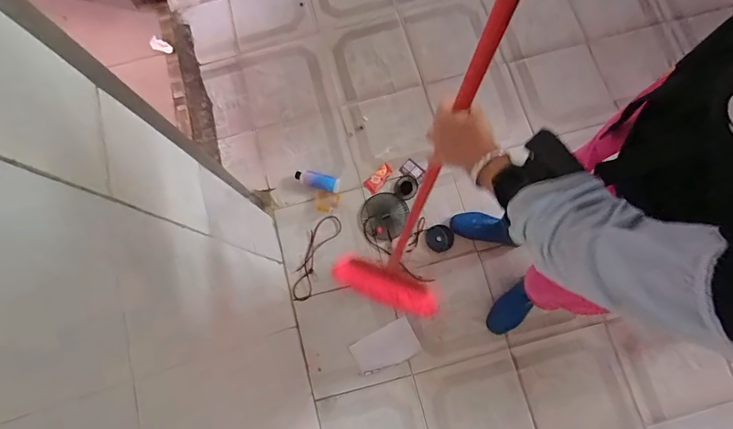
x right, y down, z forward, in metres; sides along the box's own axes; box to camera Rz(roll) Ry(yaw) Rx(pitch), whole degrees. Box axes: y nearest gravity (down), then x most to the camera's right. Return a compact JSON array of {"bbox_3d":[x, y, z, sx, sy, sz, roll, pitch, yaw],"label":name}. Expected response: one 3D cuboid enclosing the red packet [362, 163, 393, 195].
[{"bbox_3d":[0.042,-0.119,1.294,0.107,0.004,0.050,-43,81,-8],"label":"red packet"}]

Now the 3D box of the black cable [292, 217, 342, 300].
[{"bbox_3d":[-0.166,0.133,1.242,0.079,0.007,0.284,23,79,5],"label":"black cable"}]

